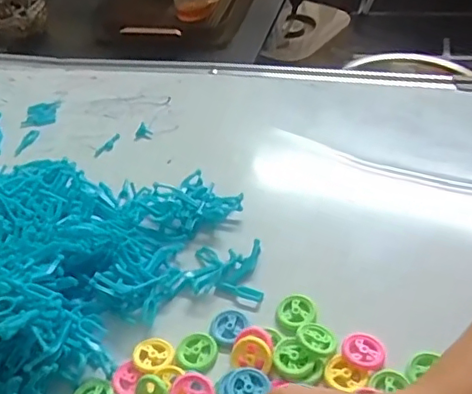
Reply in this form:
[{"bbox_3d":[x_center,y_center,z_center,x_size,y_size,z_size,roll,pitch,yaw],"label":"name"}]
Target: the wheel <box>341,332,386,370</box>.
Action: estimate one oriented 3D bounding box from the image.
[{"bbox_3d":[0.088,0.105,0.399,0.029,0.006,0.026,12,49,21],"label":"wheel"}]

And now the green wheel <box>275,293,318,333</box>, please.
[{"bbox_3d":[0.045,0.085,0.428,0.029,0.009,0.031,-5,45,5],"label":"green wheel"}]

